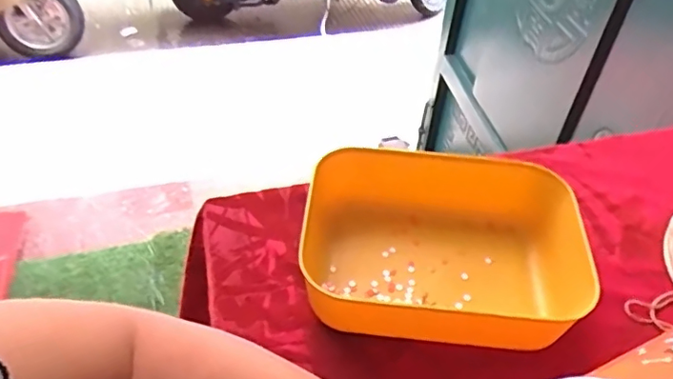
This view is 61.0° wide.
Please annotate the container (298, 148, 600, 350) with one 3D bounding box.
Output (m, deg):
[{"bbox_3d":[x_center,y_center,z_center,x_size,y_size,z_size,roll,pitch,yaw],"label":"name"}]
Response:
[{"bbox_3d":[0.077,0.041,0.413,0.189,0.056,0.131,4,45,1],"label":"container"}]

